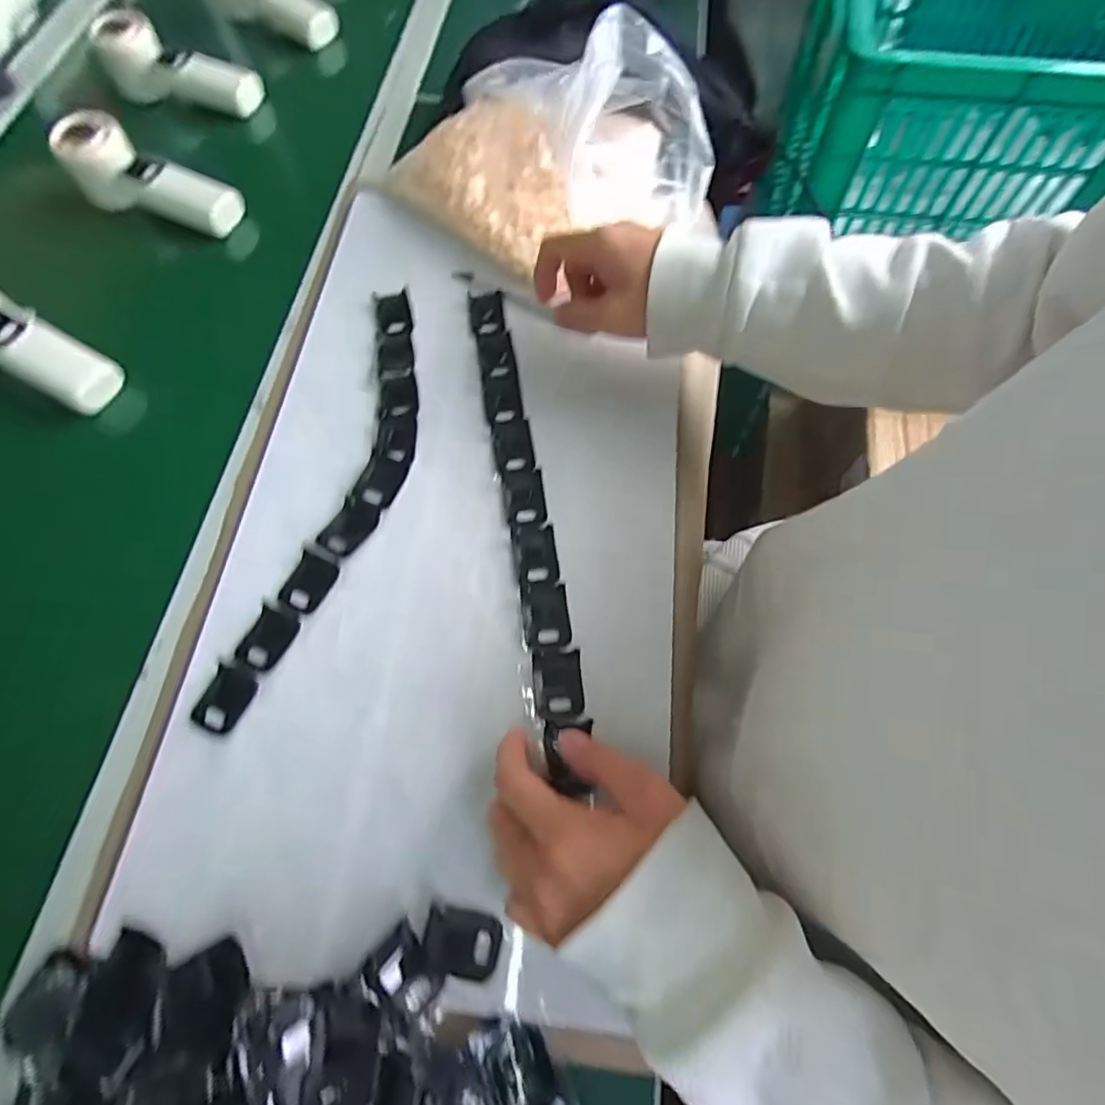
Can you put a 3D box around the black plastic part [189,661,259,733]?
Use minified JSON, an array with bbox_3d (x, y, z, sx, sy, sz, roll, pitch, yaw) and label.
[{"bbox_3d":[-0.200,0.090,0.346,0.027,0.007,0.036,21,69,9],"label":"black plastic part"}]

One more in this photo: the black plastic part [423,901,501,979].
[{"bbox_3d":[-0.047,0.200,0.292,0.038,0.005,0.028,11,68,6],"label":"black plastic part"}]

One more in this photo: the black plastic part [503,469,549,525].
[{"bbox_3d":[-0.020,-0.041,0.392,0.027,0.010,0.046,-9,67,-3],"label":"black plastic part"}]

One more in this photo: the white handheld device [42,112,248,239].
[{"bbox_3d":[-0.371,-0.345,0.525,0.156,0.057,0.060,27,70,11],"label":"white handheld device"}]

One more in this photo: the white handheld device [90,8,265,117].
[{"bbox_3d":[-0.394,-0.510,0.599,0.169,0.056,0.050,19,69,9],"label":"white handheld device"}]

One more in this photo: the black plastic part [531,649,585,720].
[{"bbox_3d":[0.003,0.079,0.342,0.029,0.009,0.038,-4,67,-1],"label":"black plastic part"}]

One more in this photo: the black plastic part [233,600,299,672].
[{"bbox_3d":[-0.181,0.054,0.358,0.028,0.004,0.038,25,70,11],"label":"black plastic part"}]

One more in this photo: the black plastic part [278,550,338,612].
[{"bbox_3d":[-0.160,0.021,0.374,0.029,0.007,0.037,21,69,9],"label":"black plastic part"}]

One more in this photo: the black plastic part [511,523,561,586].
[{"bbox_3d":[-0.011,-0.001,0.376,0.027,0.008,0.043,-8,67,-3],"label":"black plastic part"}]

